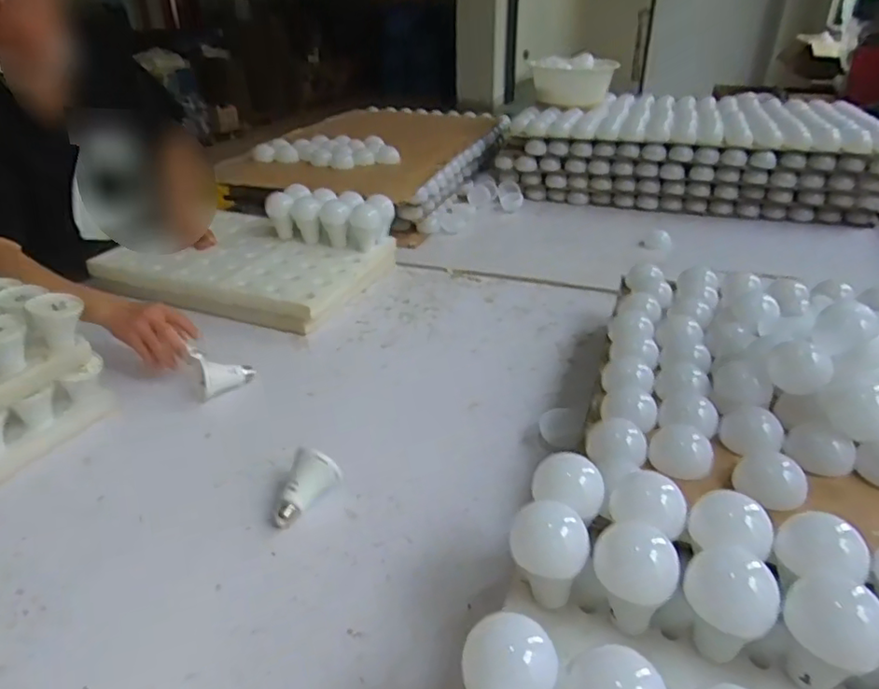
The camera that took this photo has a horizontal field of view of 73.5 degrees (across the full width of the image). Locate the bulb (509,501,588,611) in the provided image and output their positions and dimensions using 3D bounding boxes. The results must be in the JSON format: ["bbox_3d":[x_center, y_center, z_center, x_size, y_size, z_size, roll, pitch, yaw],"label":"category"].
[{"bbox_3d":[0.094,0.191,0.517,0.066,0.085,0.063,1,32,0],"label":"bulb"}]

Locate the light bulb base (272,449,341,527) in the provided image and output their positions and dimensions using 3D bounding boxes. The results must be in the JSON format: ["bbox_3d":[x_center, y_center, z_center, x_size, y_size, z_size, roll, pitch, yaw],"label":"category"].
[{"bbox_3d":[-0.163,0.179,0.722,0.059,0.059,0.082,6,32,12],"label":"light bulb base"}]

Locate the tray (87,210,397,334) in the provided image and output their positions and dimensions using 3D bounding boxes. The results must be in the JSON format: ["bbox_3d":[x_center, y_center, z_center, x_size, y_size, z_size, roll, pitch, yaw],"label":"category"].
[{"bbox_3d":[-0.431,-0.183,1.318,0.559,0.078,0.422,11,33,20],"label":"tray"}]

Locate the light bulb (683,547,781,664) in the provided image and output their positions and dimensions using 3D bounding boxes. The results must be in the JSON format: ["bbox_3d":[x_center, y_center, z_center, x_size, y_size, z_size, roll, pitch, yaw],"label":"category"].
[{"bbox_3d":[0.227,0.213,0.471,0.067,0.084,0.067,22,38,30],"label":"light bulb"}]

